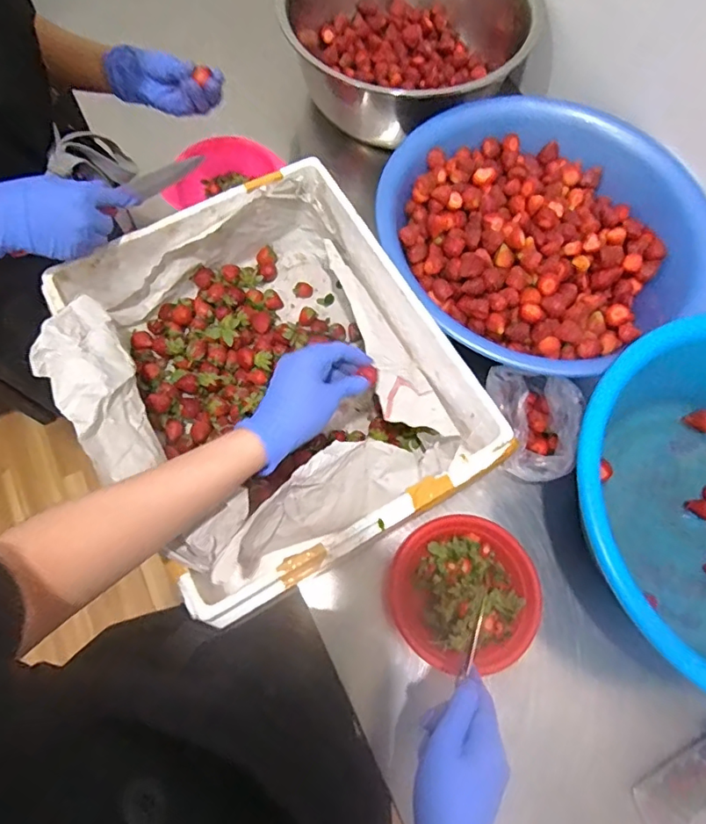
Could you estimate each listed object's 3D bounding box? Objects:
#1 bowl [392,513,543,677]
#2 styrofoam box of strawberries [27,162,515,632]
[{"bbox_3d":[0.122,0.203,0.592,0.151,0.067,0.159,1,71,-2],"label":"bowl"},{"bbox_3d":[-0.104,-0.037,0.600,0.379,0.151,0.433,-28,74,-11],"label":"styrofoam box of strawberries"}]

